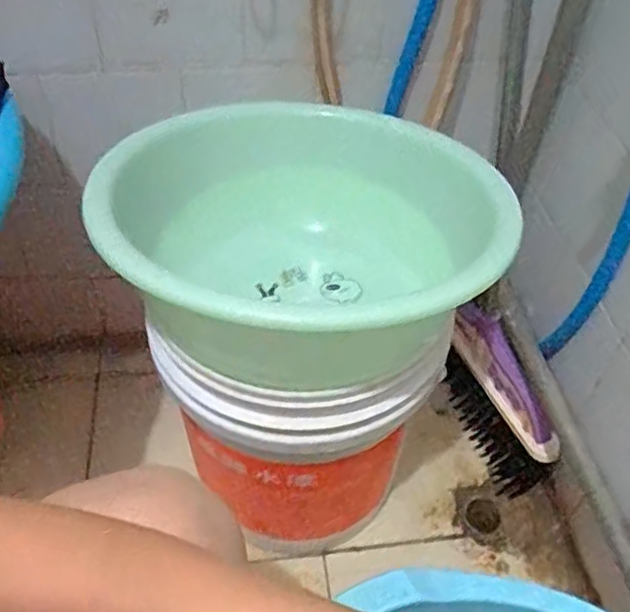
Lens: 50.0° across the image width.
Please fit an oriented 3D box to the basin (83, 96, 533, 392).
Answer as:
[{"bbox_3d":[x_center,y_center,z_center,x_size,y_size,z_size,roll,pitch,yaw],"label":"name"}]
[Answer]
[{"bbox_3d":[-0.029,-0.054,0.612,0.300,0.165,0.322,2,47,-2],"label":"basin"}]

